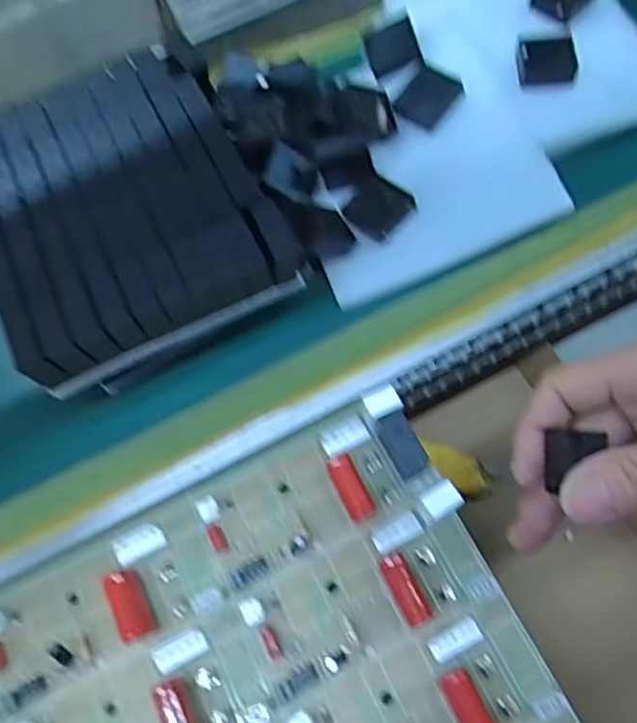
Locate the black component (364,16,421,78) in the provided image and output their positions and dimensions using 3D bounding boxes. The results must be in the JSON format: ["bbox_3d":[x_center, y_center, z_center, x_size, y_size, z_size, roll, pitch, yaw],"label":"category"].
[{"bbox_3d":[0.037,-0.158,0.320,0.025,0.004,0.022,-21,85,19],"label":"black component"}]

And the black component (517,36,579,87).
[{"bbox_3d":[0.110,-0.145,0.305,0.026,0.005,0.024,-2,70,3],"label":"black component"}]

